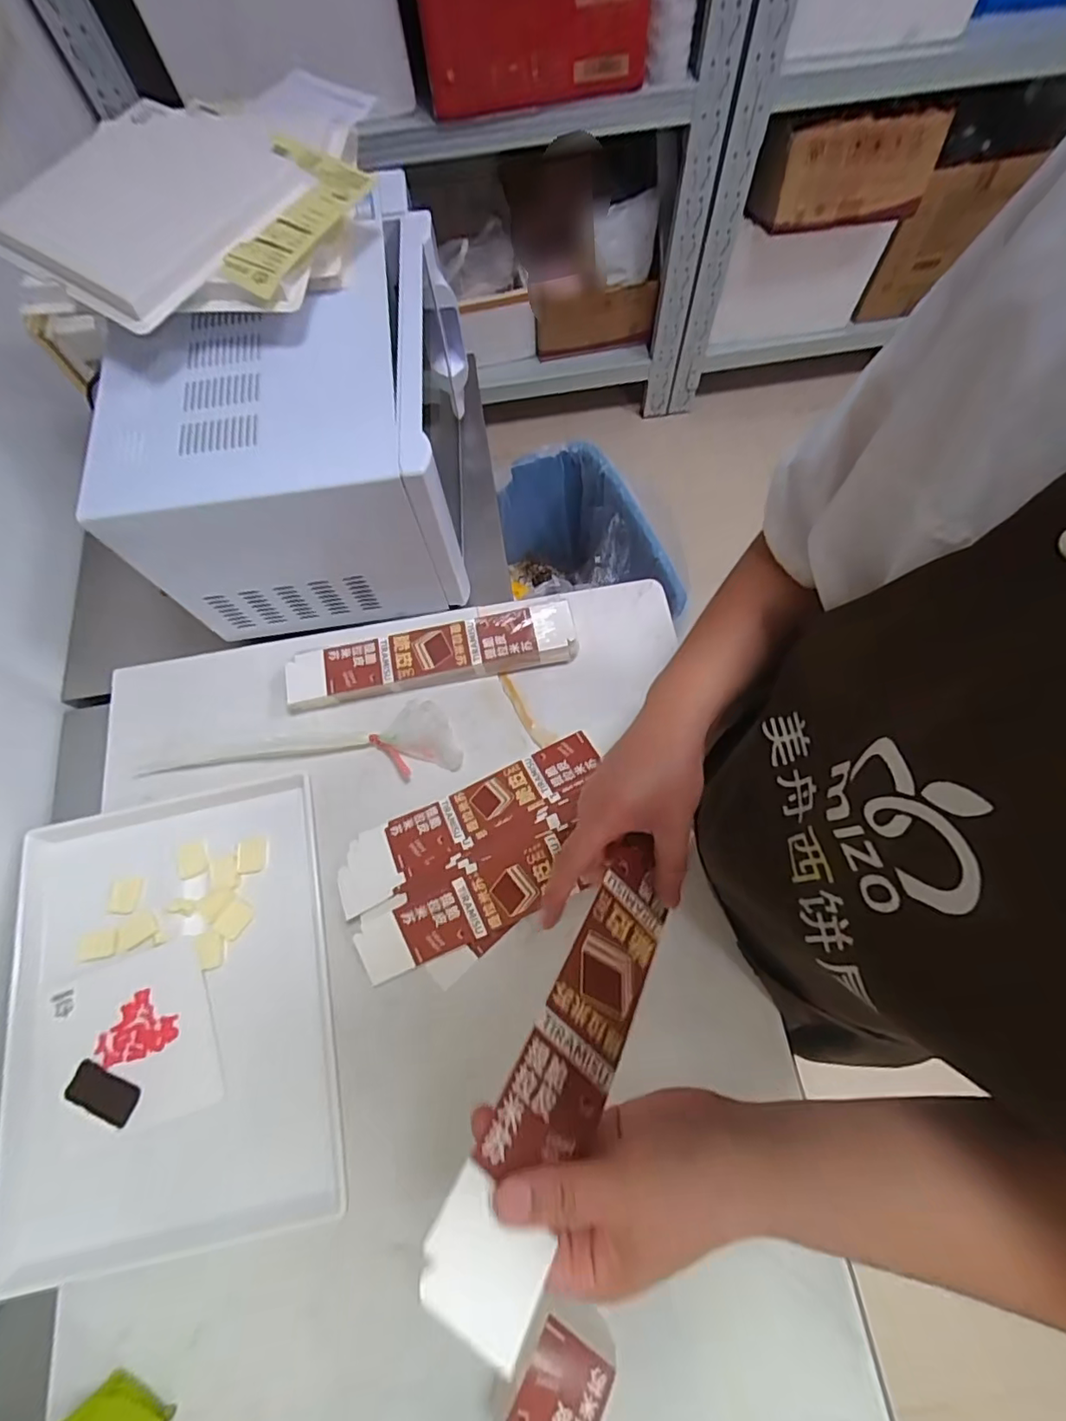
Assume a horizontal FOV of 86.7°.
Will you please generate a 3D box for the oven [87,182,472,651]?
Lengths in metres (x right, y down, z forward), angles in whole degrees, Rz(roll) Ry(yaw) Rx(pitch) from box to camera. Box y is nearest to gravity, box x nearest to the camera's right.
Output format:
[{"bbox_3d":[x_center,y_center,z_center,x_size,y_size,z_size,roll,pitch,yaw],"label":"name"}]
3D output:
[{"bbox_3d":[-0.262,-0.336,0.681,0.330,0.255,0.397,-5,71,0],"label":"oven"}]

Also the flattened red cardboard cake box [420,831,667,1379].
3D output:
[{"bbox_3d":[0.029,0.181,0.325,0.054,0.006,0.265,45,42,-5],"label":"flattened red cardboard cake box"}]

